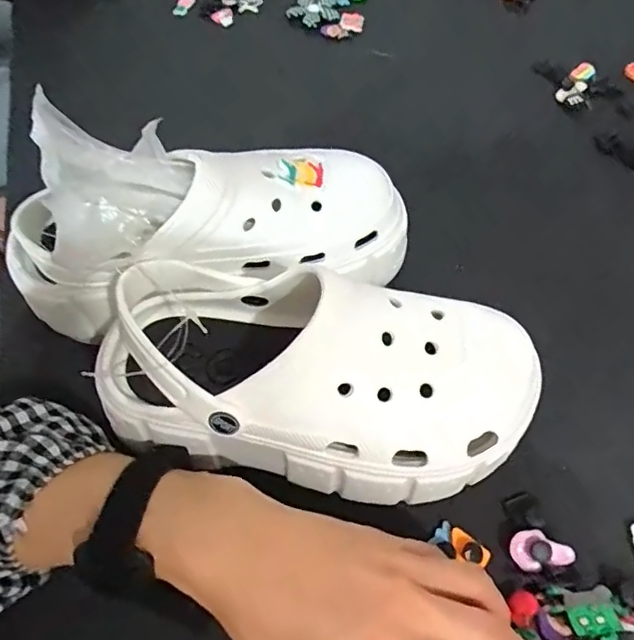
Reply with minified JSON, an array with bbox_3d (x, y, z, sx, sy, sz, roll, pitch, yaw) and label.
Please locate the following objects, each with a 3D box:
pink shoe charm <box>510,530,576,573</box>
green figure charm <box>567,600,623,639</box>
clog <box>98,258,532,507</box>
[{"bbox_3d":[0.125,0.127,0.314,0.032,0.007,0.021,-13,60,-5],"label":"pink shoe charm"},{"bbox_3d":[0.139,0.151,0.280,0.022,0.004,0.019,-19,37,6],"label":"green figure charm"},{"bbox_3d":[-0.001,0.029,0.298,0.229,0.084,0.097,5,60,5],"label":"clog"}]

